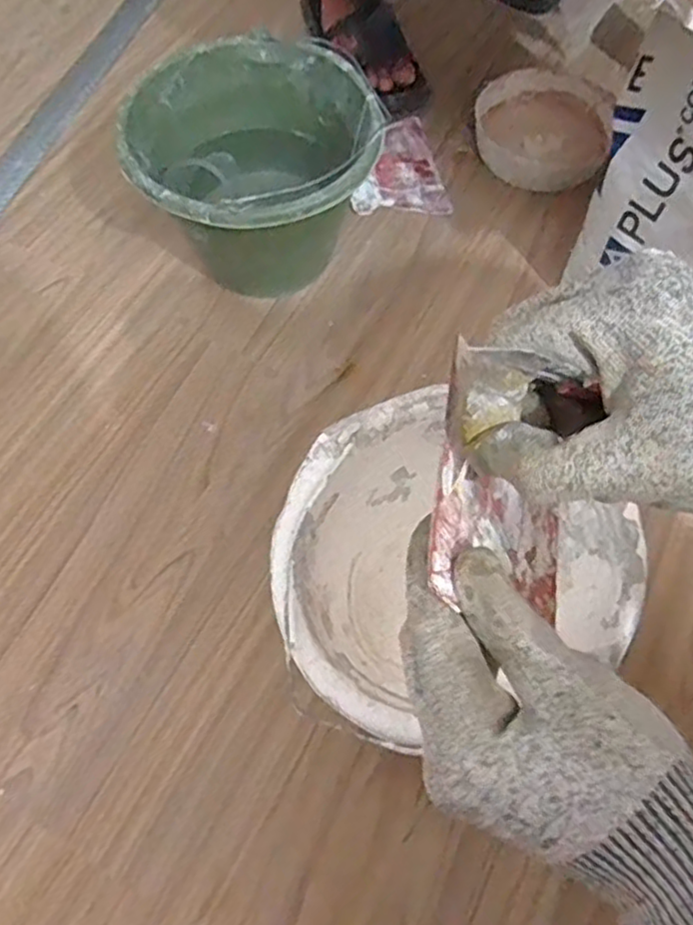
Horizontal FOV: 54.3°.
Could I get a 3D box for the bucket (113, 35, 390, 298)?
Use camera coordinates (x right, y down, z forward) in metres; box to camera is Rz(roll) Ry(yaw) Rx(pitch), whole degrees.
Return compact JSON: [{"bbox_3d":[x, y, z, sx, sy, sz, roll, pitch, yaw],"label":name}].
[{"bbox_3d":[-0.090,-0.293,0.727,0.240,0.183,0.246,0,64,0],"label":"bucket"}]

